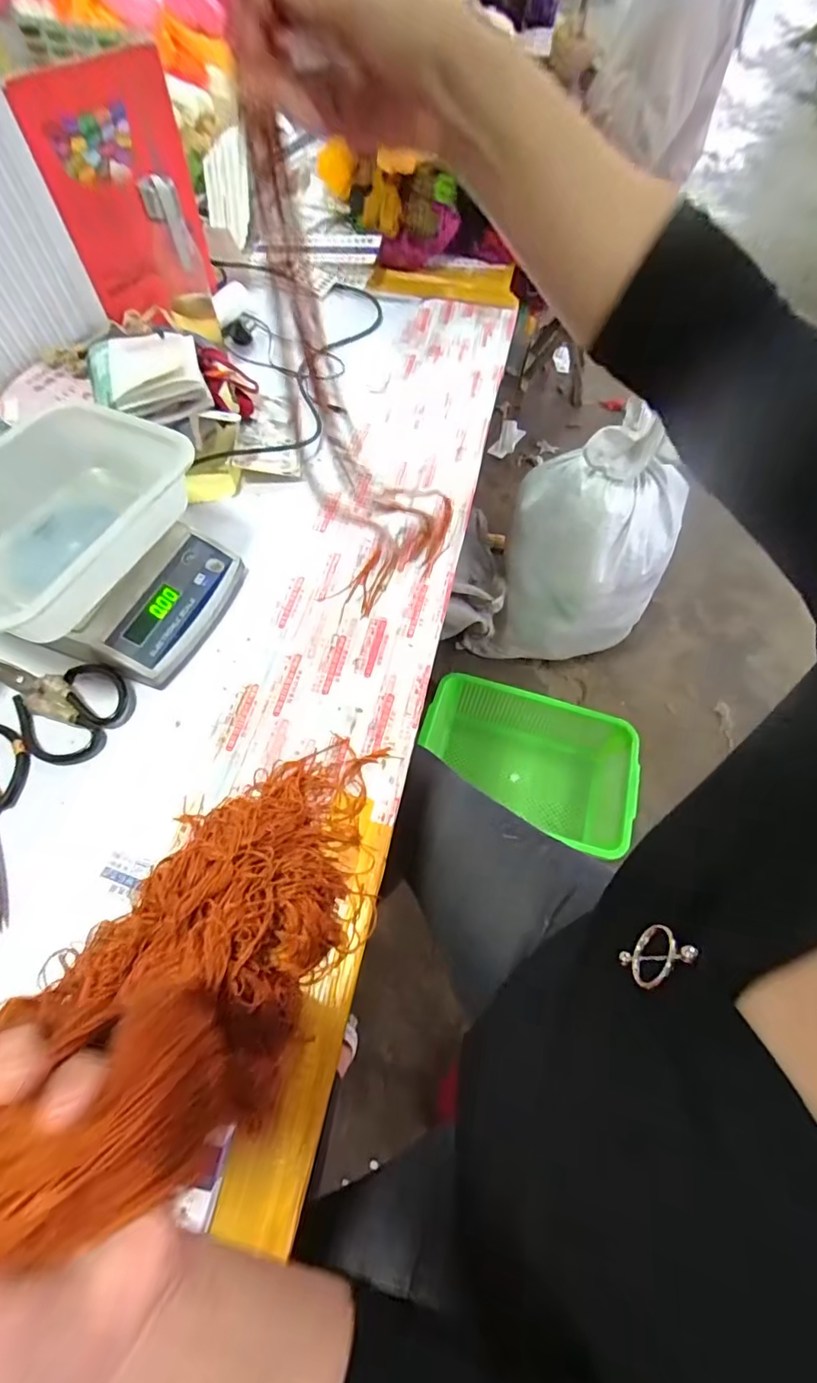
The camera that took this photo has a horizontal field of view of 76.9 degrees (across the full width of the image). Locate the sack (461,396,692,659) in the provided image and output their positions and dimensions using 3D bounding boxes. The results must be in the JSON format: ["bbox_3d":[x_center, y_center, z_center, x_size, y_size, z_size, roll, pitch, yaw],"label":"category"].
[{"bbox_3d":[0.353,-0.260,1.109,0.343,0.509,0.249,29,64,13],"label":"sack"}]

